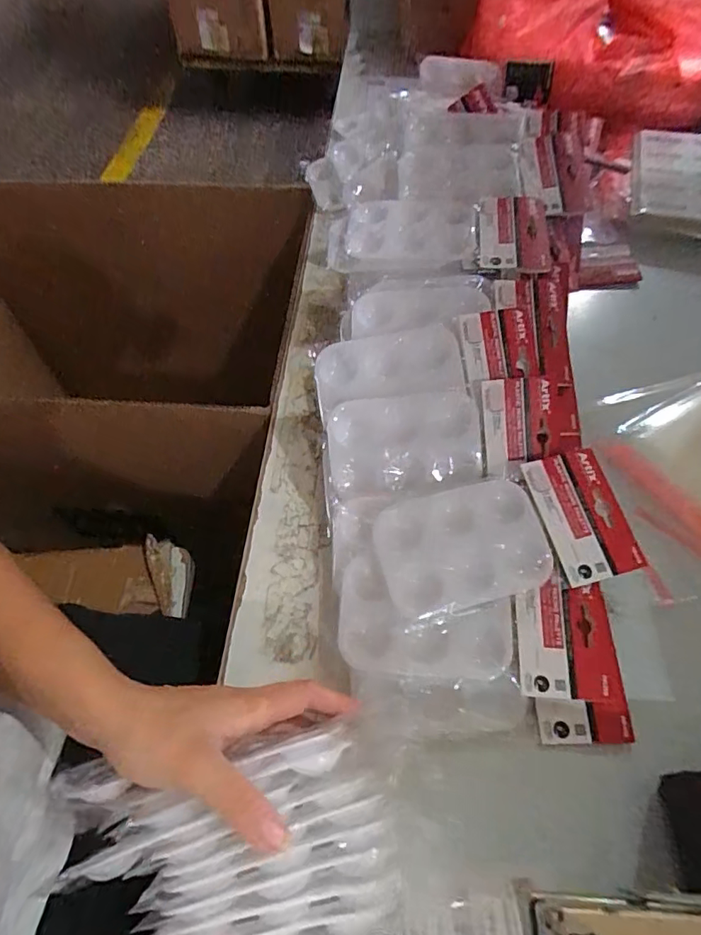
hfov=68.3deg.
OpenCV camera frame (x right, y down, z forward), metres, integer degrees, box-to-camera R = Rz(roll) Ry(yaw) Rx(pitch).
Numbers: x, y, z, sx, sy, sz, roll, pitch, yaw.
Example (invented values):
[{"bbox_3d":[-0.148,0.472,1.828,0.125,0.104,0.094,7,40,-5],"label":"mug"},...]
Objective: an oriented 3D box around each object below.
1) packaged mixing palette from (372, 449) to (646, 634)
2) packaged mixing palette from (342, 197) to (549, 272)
[{"bbox_3d":[0.117,0.053,0.391,0.190,0.013,0.095,-13,72,-6],"label":"packaged mixing palette"},{"bbox_3d":[0.094,-0.235,0.516,0.198,0.029,0.103,8,58,9],"label":"packaged mixing palette"}]

